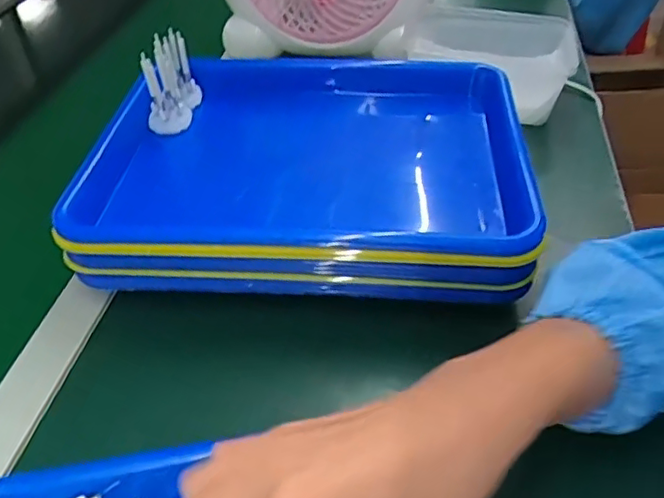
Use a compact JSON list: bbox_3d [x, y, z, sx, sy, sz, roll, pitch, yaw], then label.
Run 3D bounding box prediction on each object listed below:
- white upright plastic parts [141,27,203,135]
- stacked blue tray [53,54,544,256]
[{"bbox_3d":[-0.137,-0.142,0.516,0.028,0.068,0.053,8,44,12],"label":"white upright plastic parts"},{"bbox_3d":[-0.017,-0.064,0.493,0.326,0.079,0.241,1,43,5],"label":"stacked blue tray"}]

